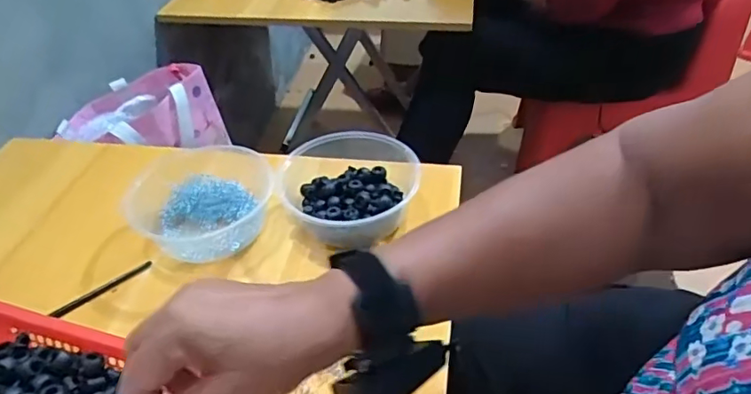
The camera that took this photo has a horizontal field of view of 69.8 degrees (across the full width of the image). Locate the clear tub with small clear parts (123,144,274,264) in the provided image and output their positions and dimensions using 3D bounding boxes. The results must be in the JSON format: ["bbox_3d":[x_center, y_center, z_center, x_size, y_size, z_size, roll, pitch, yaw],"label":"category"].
[{"bbox_3d":[-0.178,0.001,0.565,0.143,0.062,0.136,-2,42,2],"label":"clear tub with small clear parts"}]

